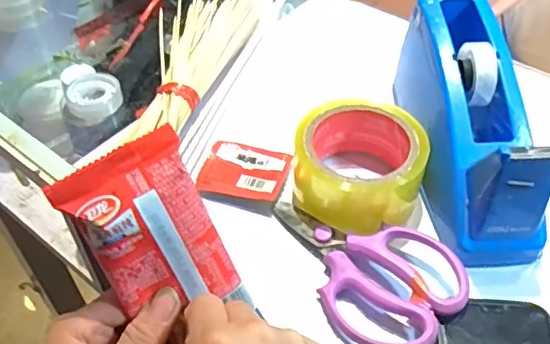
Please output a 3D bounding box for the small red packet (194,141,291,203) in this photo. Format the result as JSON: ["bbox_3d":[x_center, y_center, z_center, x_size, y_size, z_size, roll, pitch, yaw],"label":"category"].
[{"bbox_3d":[-0.025,-0.001,0.476,0.069,0.008,0.058,14,50,7],"label":"small red packet"}]

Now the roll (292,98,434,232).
[{"bbox_3d":[0.067,-0.008,0.448,0.097,0.047,0.091,0,48,0],"label":"roll"}]

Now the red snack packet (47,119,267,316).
[{"bbox_3d":[-0.056,0.036,0.276,0.059,0.102,0.012,-28,25,-14],"label":"red snack packet"}]

